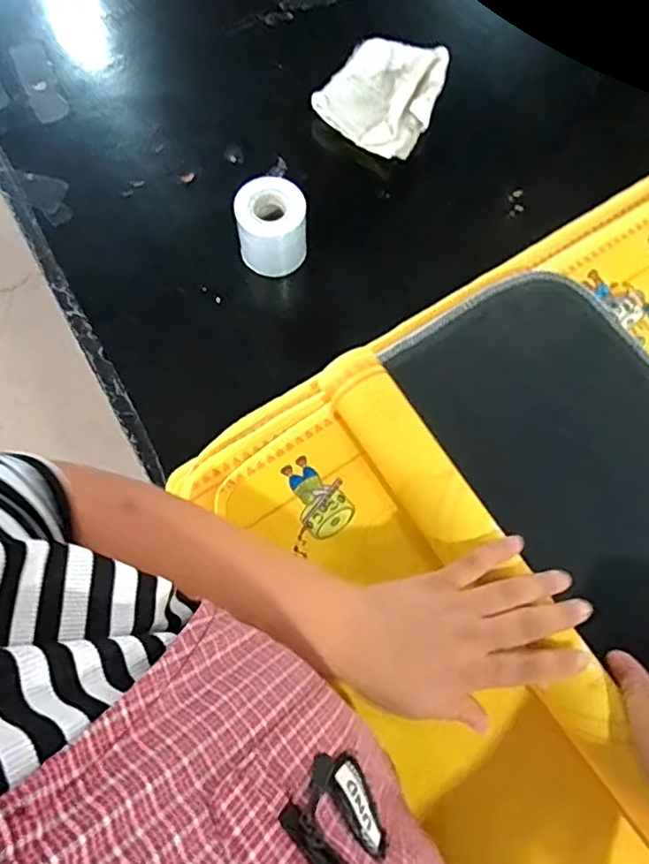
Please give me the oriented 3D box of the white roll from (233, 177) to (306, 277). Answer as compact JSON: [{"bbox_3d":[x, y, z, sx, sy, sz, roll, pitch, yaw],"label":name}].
[{"bbox_3d":[-0.051,-0.196,0.565,0.065,0.074,0.063,1,72,-2],"label":"white roll"}]

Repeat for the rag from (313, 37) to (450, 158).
[{"bbox_3d":[0.062,-0.371,0.636,0.120,0.061,0.124,32,73,8],"label":"rag"}]

